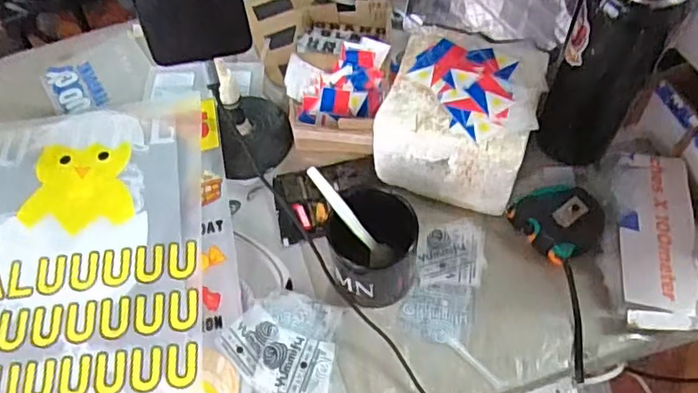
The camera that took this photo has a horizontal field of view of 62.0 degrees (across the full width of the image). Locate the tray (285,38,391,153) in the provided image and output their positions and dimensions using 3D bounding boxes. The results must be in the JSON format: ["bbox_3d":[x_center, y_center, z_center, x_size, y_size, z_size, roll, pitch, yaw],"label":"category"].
[{"bbox_3d":[-0.017,-0.110,0.645,0.113,0.084,0.101,7,61,8],"label":"tray"}]

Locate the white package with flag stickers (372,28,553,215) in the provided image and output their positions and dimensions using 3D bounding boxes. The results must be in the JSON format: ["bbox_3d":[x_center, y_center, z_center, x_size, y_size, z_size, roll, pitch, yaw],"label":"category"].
[{"bbox_3d":[0.115,-0.079,0.588,0.146,0.106,0.138,17,63,13],"label":"white package with flag stickers"}]

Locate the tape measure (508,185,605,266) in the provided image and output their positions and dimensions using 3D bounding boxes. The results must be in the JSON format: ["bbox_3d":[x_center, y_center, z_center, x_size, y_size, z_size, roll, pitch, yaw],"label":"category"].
[{"bbox_3d":[0.207,0.021,0.570,0.068,0.036,0.078,-33,63,-14],"label":"tape measure"}]

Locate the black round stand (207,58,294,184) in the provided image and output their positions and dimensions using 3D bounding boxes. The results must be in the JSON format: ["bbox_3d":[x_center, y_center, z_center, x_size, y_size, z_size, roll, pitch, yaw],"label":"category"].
[{"bbox_3d":[-0.109,-0.094,0.619,0.078,0.133,0.091,-14,60,-4],"label":"black round stand"}]

